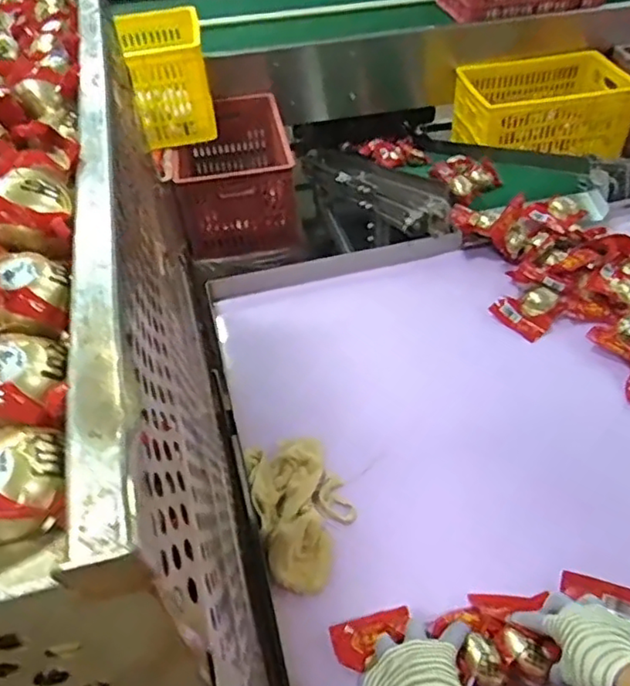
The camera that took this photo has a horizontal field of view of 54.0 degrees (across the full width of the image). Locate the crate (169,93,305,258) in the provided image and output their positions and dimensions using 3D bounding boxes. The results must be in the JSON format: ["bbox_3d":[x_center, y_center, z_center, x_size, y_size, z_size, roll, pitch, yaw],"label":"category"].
[{"bbox_3d":[-0.237,-0.523,1.876,0.309,0.263,0.600,-8,45,-3],"label":"crate"}]

